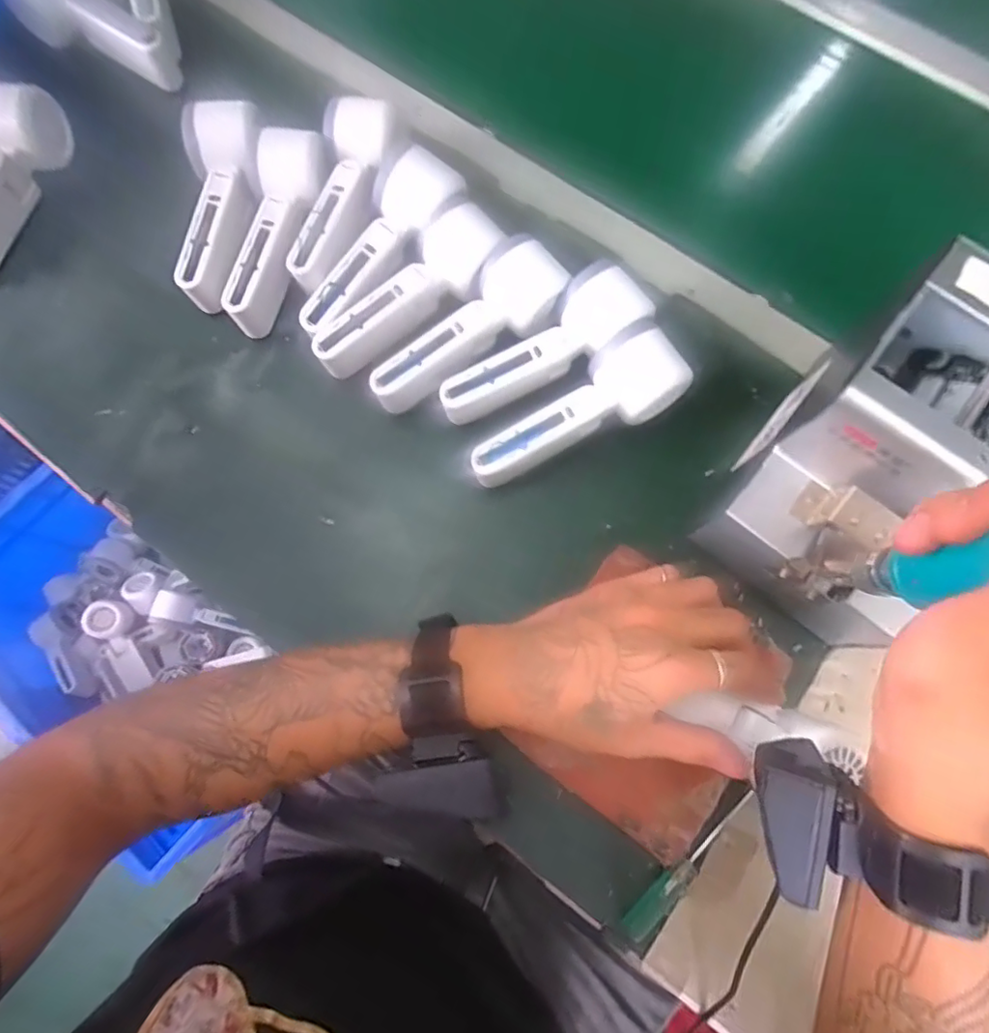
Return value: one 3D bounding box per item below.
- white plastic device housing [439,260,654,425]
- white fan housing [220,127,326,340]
[{"bbox_3d":[0.038,-0.117,0.406,0.165,0.052,0.055,-37,78,-9],"label":"white plastic device housing"},{"bbox_3d":[-0.162,-0.210,0.425,0.051,0.061,0.151,8,76,3],"label":"white fan housing"}]

